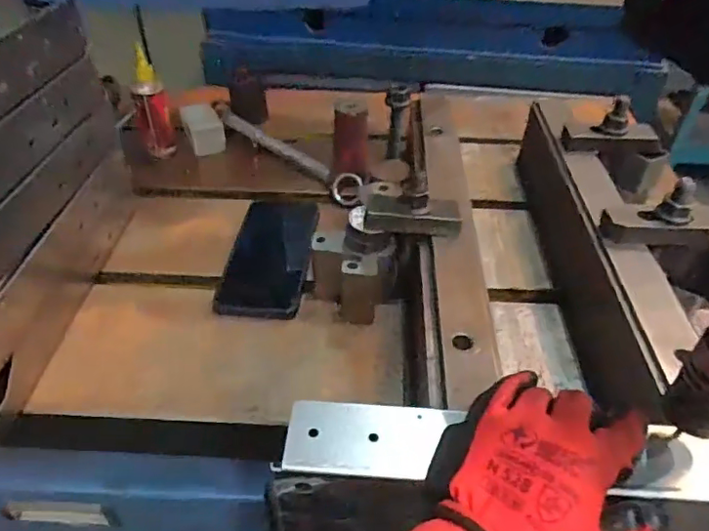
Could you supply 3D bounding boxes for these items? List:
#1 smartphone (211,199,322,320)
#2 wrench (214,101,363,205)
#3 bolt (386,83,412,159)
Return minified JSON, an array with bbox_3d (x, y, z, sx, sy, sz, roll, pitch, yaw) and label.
[{"bbox_3d":[-0.084,-0.017,0.550,0.079,0.014,0.163,3,41,3],"label":"smartphone"},{"bbox_3d":[-0.092,-0.154,0.700,0.036,0.026,0.307,-28,48,-29],"label":"wrench"},{"bbox_3d":[0.045,-0.150,0.573,0.022,0.083,0.019,6,41,5],"label":"bolt"}]

